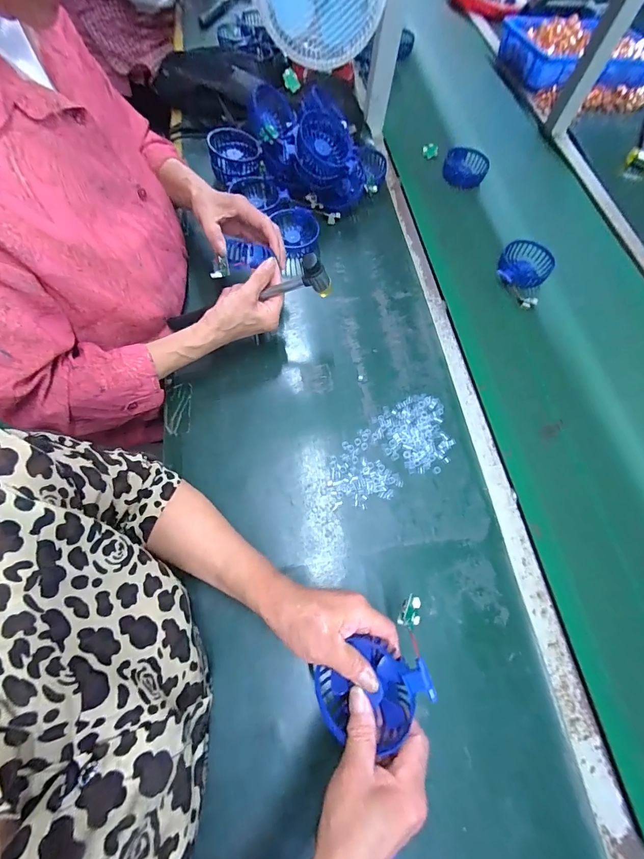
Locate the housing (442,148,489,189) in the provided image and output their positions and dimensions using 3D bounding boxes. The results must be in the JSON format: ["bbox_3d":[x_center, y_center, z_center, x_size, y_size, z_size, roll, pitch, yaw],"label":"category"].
[{"bbox_3d":[0.300,-0.546,0.736,0.085,0.040,0.085,1,67,-2],"label":"housing"}]

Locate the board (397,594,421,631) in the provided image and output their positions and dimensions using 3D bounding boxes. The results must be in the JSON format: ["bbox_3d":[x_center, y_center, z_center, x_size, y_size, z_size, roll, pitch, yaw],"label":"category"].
[{"bbox_3d":[0.087,0.178,0.344,0.021,0.008,0.029,24,68,4],"label":"board"}]

